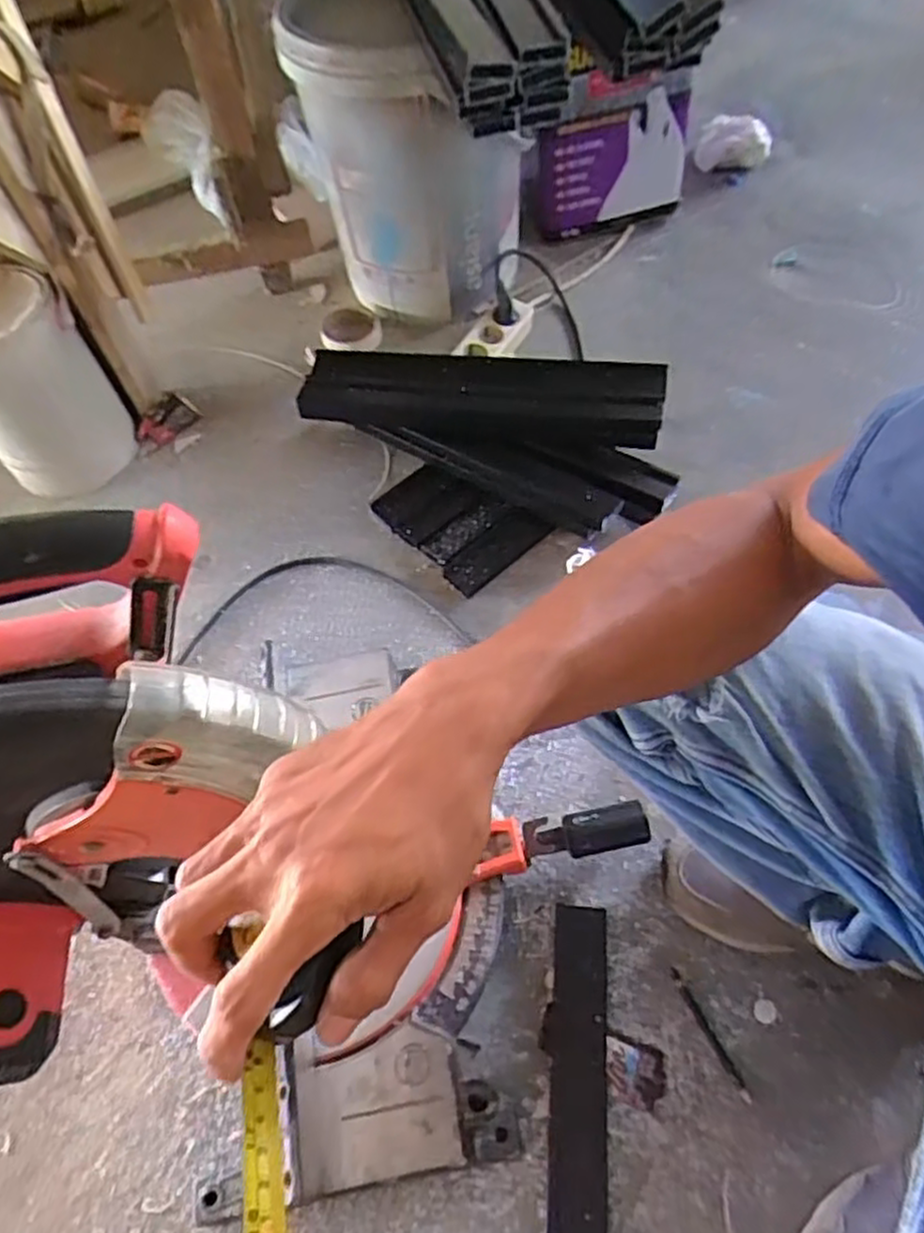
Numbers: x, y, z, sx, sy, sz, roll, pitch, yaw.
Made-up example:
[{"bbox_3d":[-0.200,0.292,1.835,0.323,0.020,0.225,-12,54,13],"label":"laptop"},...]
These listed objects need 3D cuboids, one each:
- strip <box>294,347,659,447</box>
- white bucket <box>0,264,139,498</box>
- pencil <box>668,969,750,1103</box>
[{"bbox_3d":[0.021,-0.286,0.977,0.456,0.033,0.107,7,84,10],"label":"strip"},{"bbox_3d":[-0.556,-0.295,0.982,0.172,0.245,0.172,-2,57,3],"label":"white bucket"},{"bbox_3d":[0.210,0.352,0.643,0.010,0.009,0.107,-23,58,-11],"label":"pencil"}]

